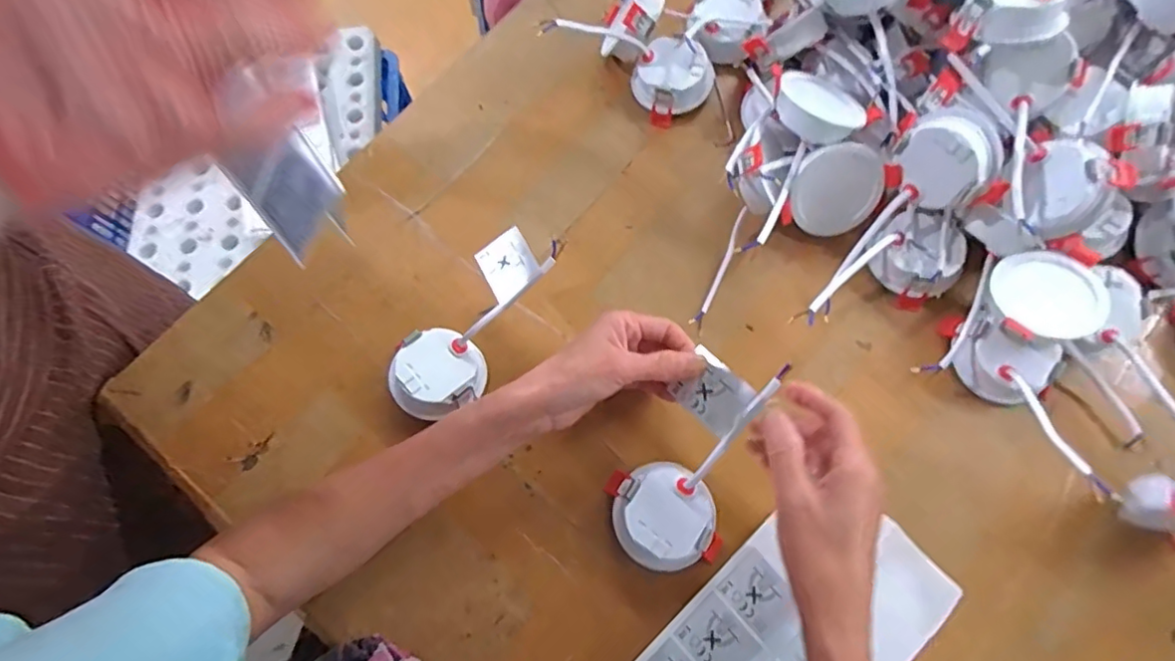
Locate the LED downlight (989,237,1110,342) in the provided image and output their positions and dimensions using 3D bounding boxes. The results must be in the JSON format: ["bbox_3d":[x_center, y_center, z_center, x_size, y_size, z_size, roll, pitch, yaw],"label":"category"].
[{"bbox_3d":[0.335,-0.026,0.435,0.067,0.033,0.074,-6,66,18],"label":"LED downlight"}]

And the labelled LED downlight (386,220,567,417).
[{"bbox_3d":[-0.086,-0.006,0.445,0.067,0.032,0.158,36,90,14],"label":"labelled LED downlight"}]

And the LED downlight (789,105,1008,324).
[{"bbox_3d":[0.229,-0.083,0.442,0.082,0.049,0.192,44,99,16],"label":"LED downlight"}]

